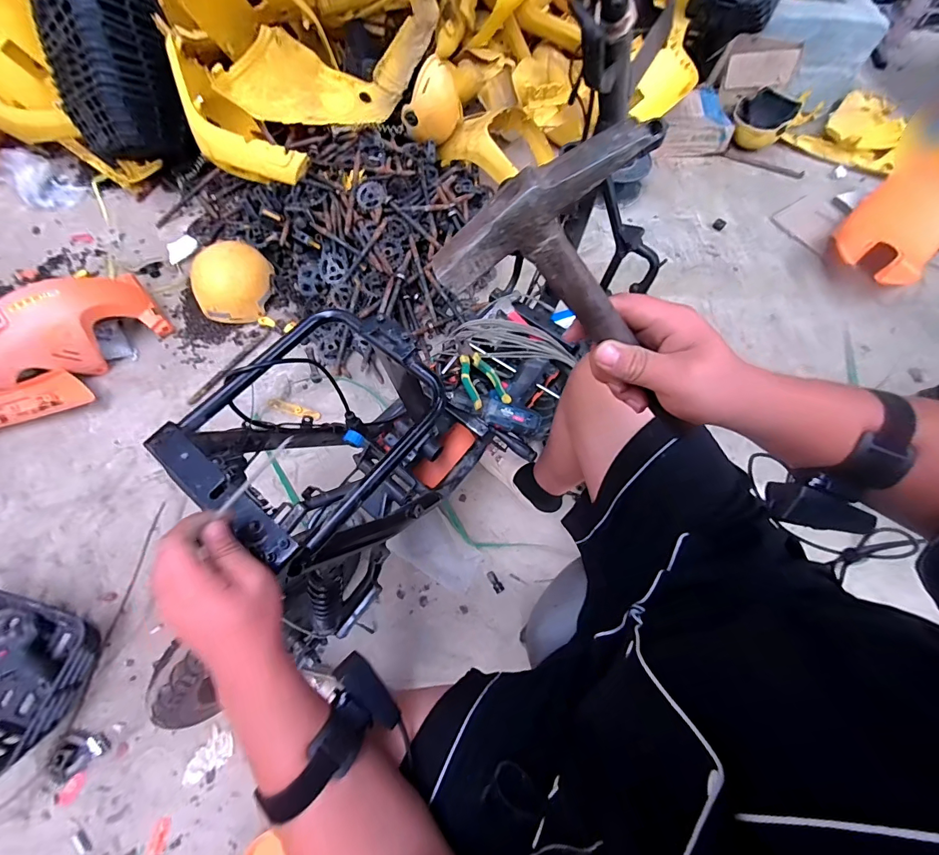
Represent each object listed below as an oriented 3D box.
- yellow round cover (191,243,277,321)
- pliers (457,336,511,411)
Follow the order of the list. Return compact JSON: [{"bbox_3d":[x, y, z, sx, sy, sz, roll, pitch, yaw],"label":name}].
[{"bbox_3d":[-0.689,-0.428,1.198,0.174,0.155,0.222,8,65,0],"label":"yellow round cover"},{"bbox_3d":[0.012,-0.122,0.833,0.071,0.025,0.205,-16,54,-9],"label":"pliers"}]

